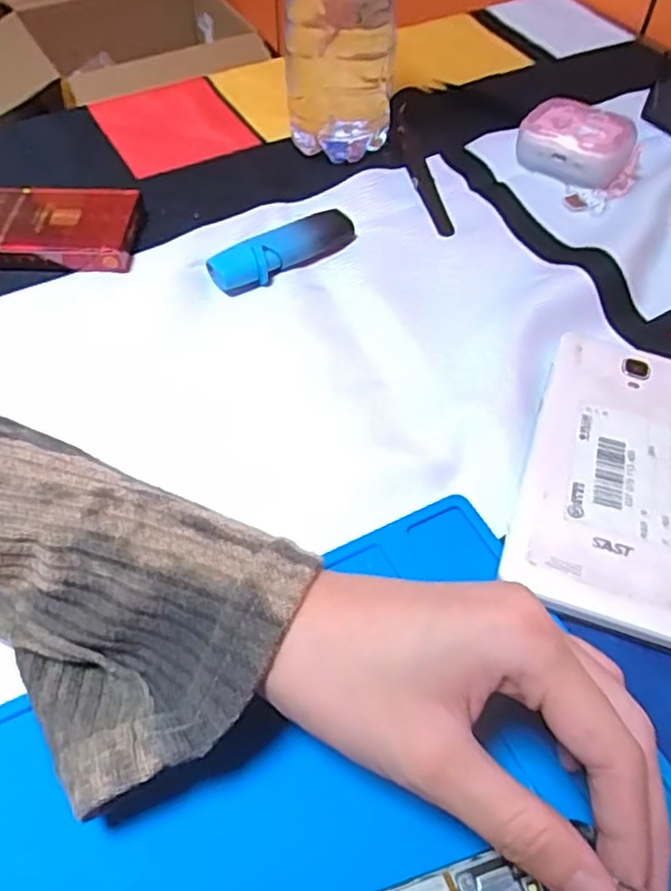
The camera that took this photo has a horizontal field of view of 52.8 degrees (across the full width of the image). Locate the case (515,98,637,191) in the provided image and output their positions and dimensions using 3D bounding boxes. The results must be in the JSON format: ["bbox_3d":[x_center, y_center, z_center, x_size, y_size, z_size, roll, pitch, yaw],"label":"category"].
[{"bbox_3d":[0.145,-0.181,0.408,0.064,0.030,0.039,28,58,19],"label":"case"}]

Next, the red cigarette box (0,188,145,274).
[{"bbox_3d":[-0.159,-0.116,0.364,0.102,0.017,0.052,-2,53,-2],"label":"red cigarette box"}]

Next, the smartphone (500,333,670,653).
[{"bbox_3d":[0.116,0.008,0.274,0.070,0.009,0.142,17,55,12],"label":"smartphone"}]

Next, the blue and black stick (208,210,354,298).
[{"bbox_3d":[-0.027,-0.105,0.360,0.084,0.013,0.022,-30,59,-21],"label":"blue and black stick"}]

